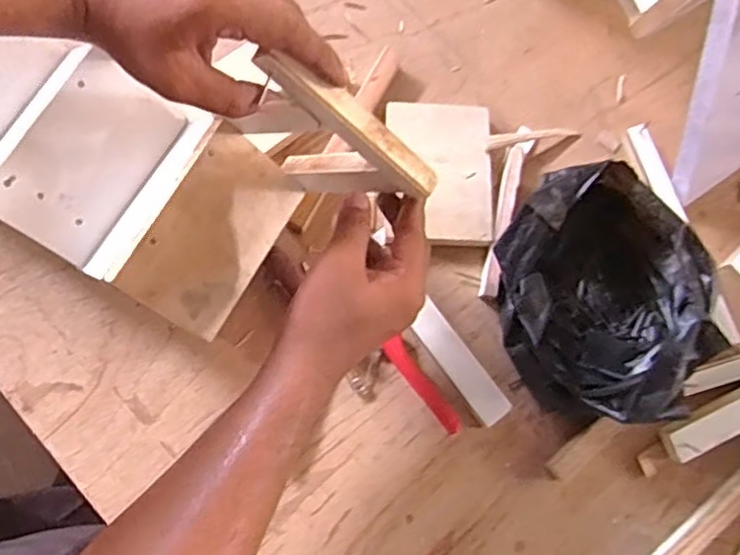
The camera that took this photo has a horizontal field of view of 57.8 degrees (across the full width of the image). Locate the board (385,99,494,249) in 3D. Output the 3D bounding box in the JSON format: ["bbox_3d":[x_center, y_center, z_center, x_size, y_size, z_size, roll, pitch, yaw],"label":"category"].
[{"bbox_3d":[0.062,-0.092,0.598,0.088,0.019,0.130,0,77,-5],"label":"board"}]

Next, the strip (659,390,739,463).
[{"bbox_3d":[0.314,0.110,0.562,0.146,0.018,0.030,-25,81,-10],"label":"strip"}]

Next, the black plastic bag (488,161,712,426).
[{"bbox_3d":[0.184,0.004,0.539,0.157,0.108,0.203,18,77,0],"label":"black plastic bag"}]

